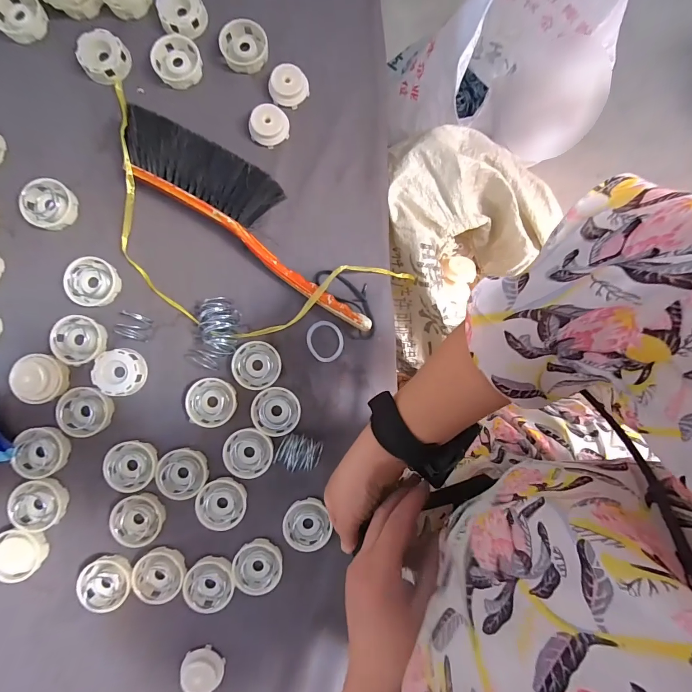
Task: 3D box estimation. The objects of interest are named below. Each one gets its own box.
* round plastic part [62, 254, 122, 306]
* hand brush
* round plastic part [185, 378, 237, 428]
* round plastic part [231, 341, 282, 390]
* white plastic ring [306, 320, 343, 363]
[{"bbox_3d":[-0.320,-0.081,0.456,0.059,0.017,0.061,0,88,-6],"label":"round plastic part"},{"bbox_3d":[-0.113,-0.163,0.461,0.391,0.045,0.096,35,85,-4],"label":"hand brush"},{"bbox_3d":[-0.176,0.074,0.466,0.060,0.015,0.060,0,88,-6],"label":"round plastic part"},{"bbox_3d":[-0.116,0.025,0.470,0.060,0.011,0.062,0,88,-6],"label":"round plastic part"},{"bbox_3d":[-0.028,-0.006,0.477,0.047,0.005,0.054,-20,90,-6],"label":"white plastic ring"}]

